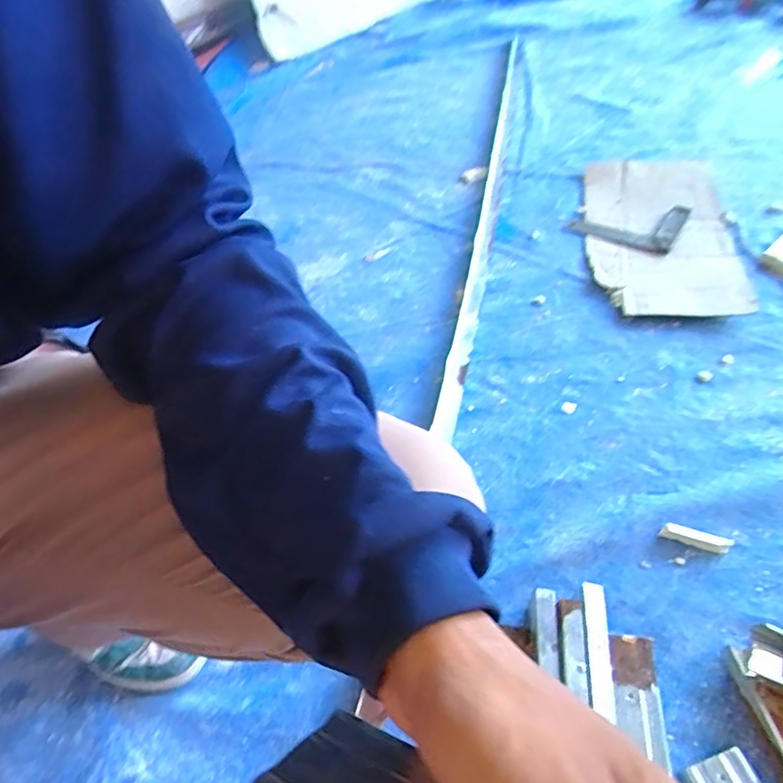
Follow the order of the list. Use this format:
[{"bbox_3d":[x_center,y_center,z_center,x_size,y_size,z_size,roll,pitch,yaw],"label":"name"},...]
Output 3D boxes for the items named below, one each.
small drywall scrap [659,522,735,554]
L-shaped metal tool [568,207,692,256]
[{"bbox_3d":[0.334,0.160,0.617,0.073,0.011,0.018,13,51,18],"label":"small drywall scrap"},{"bbox_3d":[0.443,-0.321,1.054,0.179,0.019,0.152,25,55,26],"label":"L-shaped metal tool"}]

